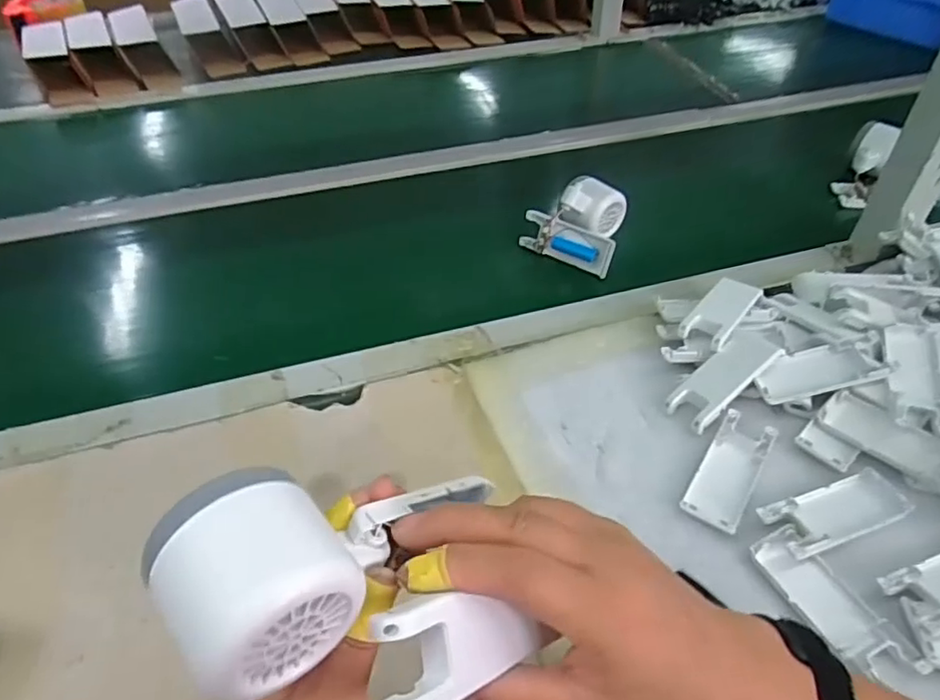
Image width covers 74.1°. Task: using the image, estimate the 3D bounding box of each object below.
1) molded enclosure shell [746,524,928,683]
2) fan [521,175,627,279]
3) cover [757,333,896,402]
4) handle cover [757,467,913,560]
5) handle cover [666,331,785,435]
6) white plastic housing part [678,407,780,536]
[{"bbox_3d":[0.230,0.162,0.398,0.040,0.012,0.103,-19,47,-17],"label":"molded enclosure shell"},{"bbox_3d":[0.109,-0.137,0.658,0.098,0.066,0.074,14,47,16],"label":"fan"},{"bbox_3d":[0.285,0.015,0.505,0.102,0.017,0.040,-16,45,4],"label":"cover"},{"bbox_3d":[0.257,0.112,0.436,0.104,0.011,0.041,-17,47,-15],"label":"handle cover"},{"bbox_3d":[0.212,0.020,0.511,0.111,0.018,0.042,-40,54,-13],"label":"handle cover"},{"bbox_3d":[0.195,0.089,0.466,0.039,0.010,0.103,25,51,25],"label":"white plastic housing part"}]

